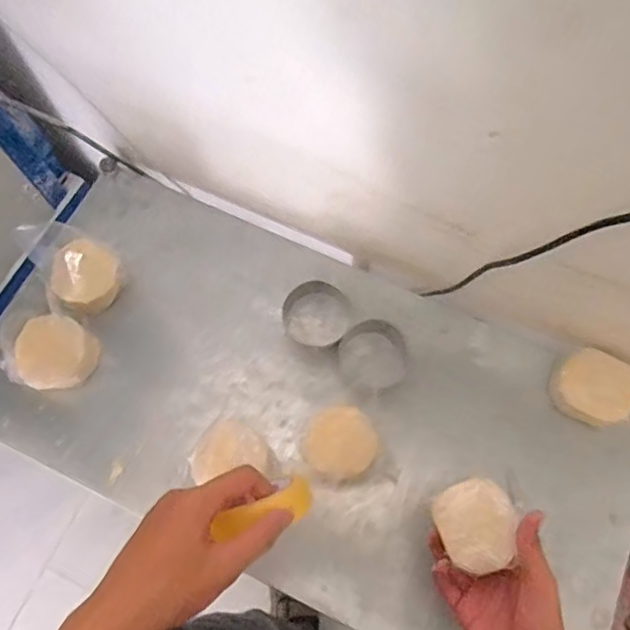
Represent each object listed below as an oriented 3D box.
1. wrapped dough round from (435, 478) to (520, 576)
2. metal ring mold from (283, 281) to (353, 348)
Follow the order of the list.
[{"bbox_3d":[0.155,0.195,0.535,0.072,0.027,0.072,-7,66,16],"label":"wrapped dough round"},{"bbox_3d":[0.001,0.004,0.703,0.081,0.056,0.077,0,70,1],"label":"metal ring mold"}]

